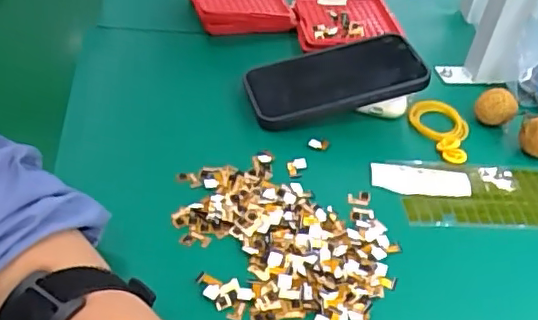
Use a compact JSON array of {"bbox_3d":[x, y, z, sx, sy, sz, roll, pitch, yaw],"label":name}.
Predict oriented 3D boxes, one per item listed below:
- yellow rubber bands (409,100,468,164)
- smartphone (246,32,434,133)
[{"bbox_3d":[0.156,-0.027,0.546,0.054,0.018,0.068,16,41,7],"label":"yellow rubber bands"},{"bbox_3d":[0.058,-0.075,0.538,0.157,0.014,0.082,-15,46,-7],"label":"smartphone"}]

